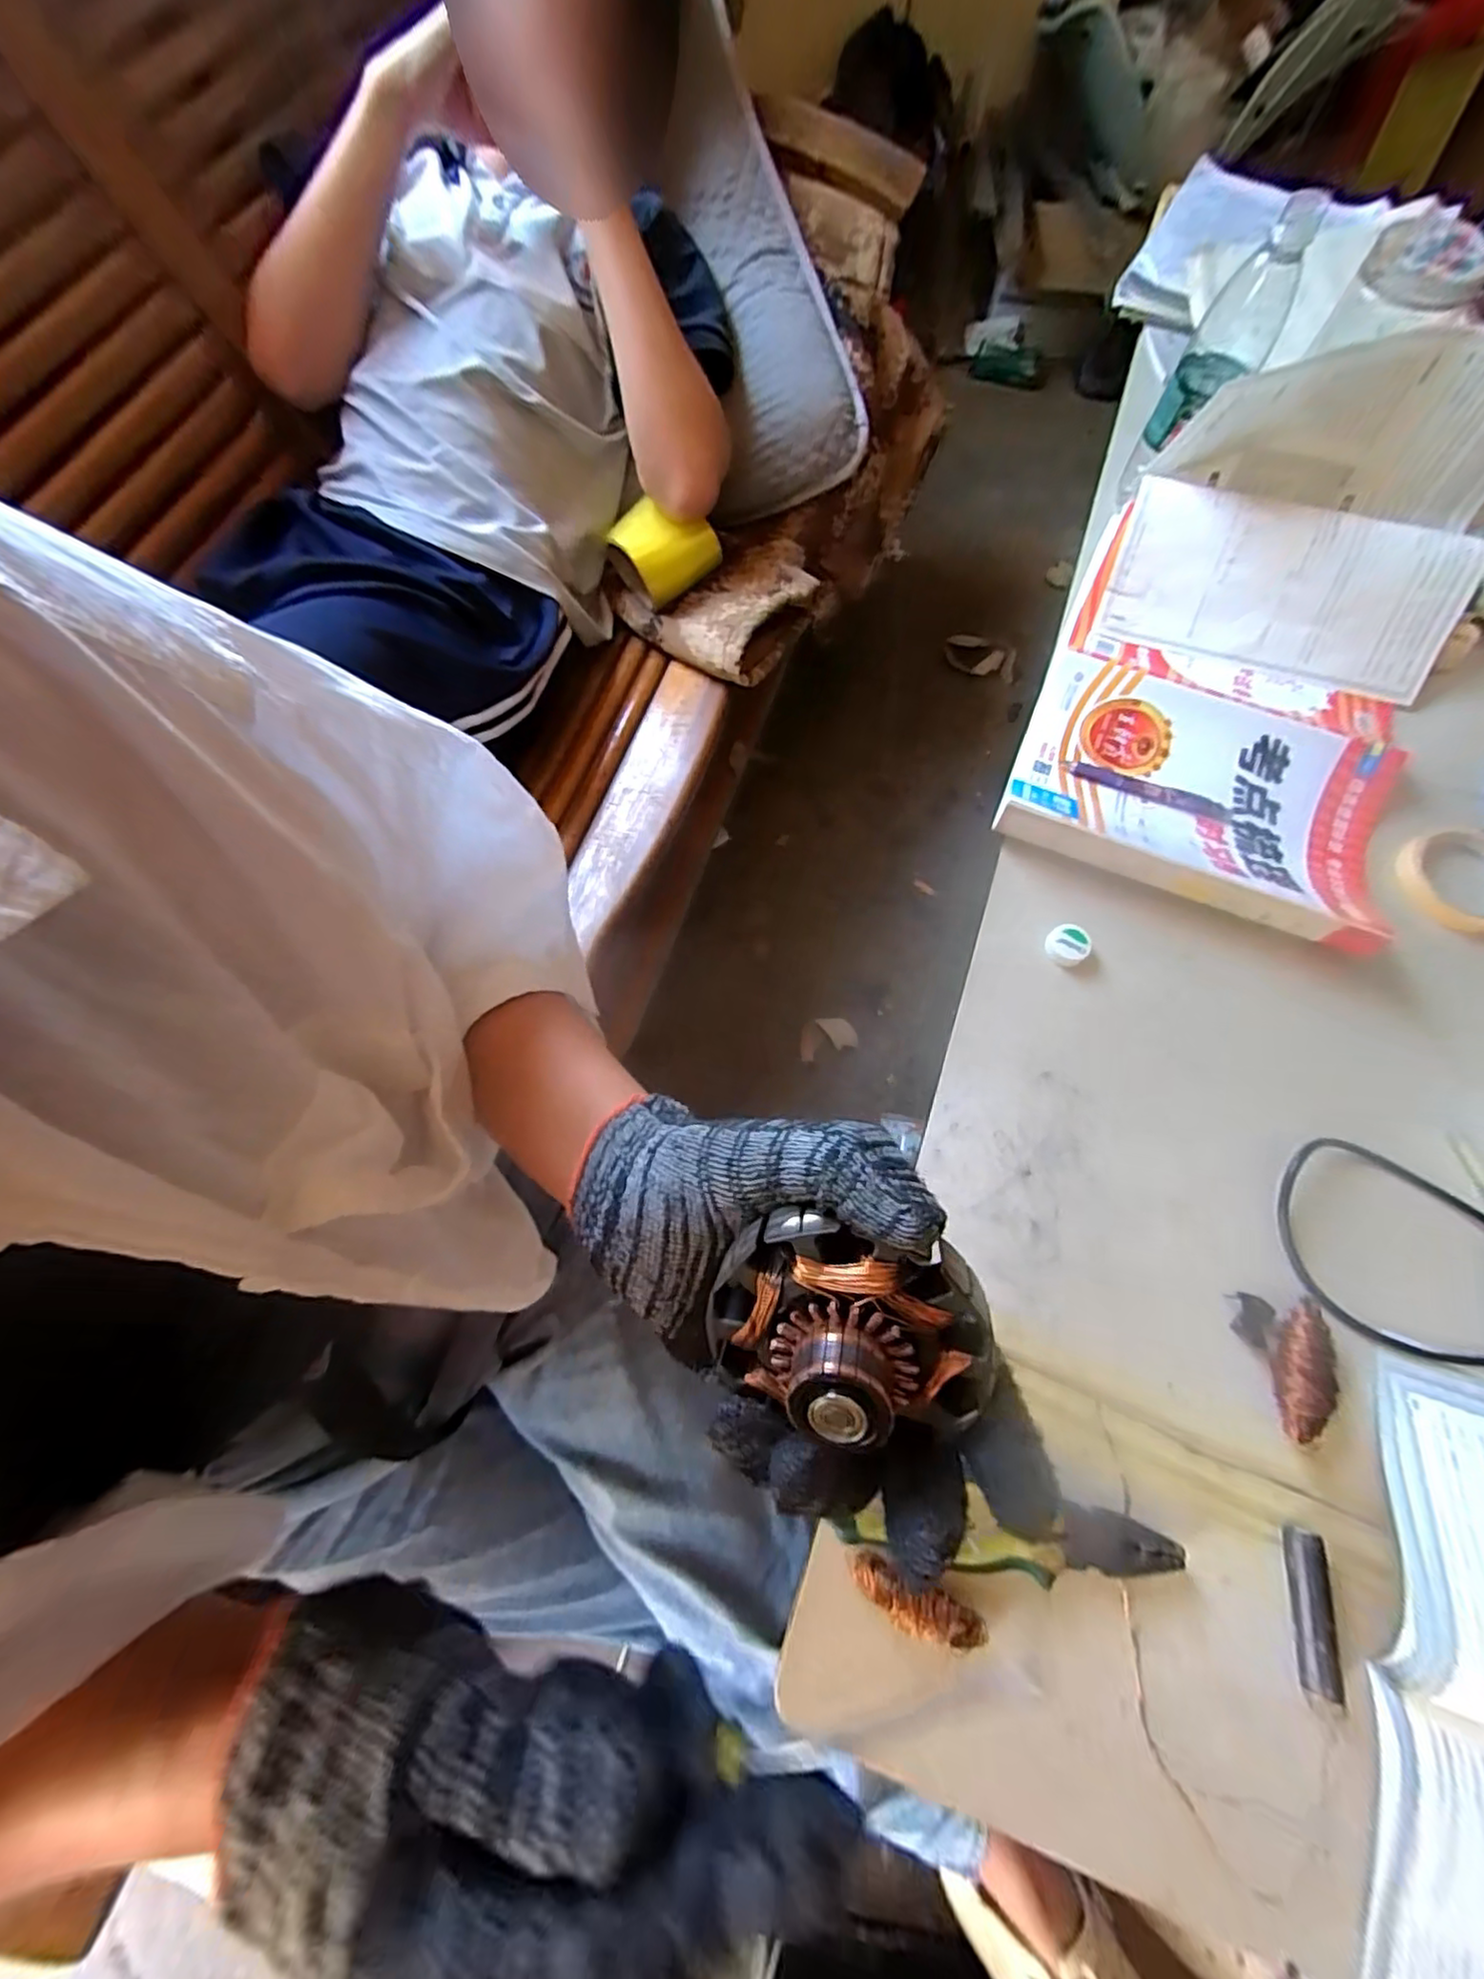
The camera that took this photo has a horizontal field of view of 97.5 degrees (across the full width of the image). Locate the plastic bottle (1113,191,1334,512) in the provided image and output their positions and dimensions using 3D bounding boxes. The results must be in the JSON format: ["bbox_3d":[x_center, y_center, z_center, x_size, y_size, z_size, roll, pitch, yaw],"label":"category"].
[{"bbox_3d":[0.414,-0.537,0.574,0.053,0.201,0.061,-1,70,-1],"label":"plastic bottle"}]

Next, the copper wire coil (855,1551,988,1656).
[{"bbox_3d":[0.100,0.351,0.369,0.076,0.017,0.021,24,72,8],"label":"copper wire coil"}]

